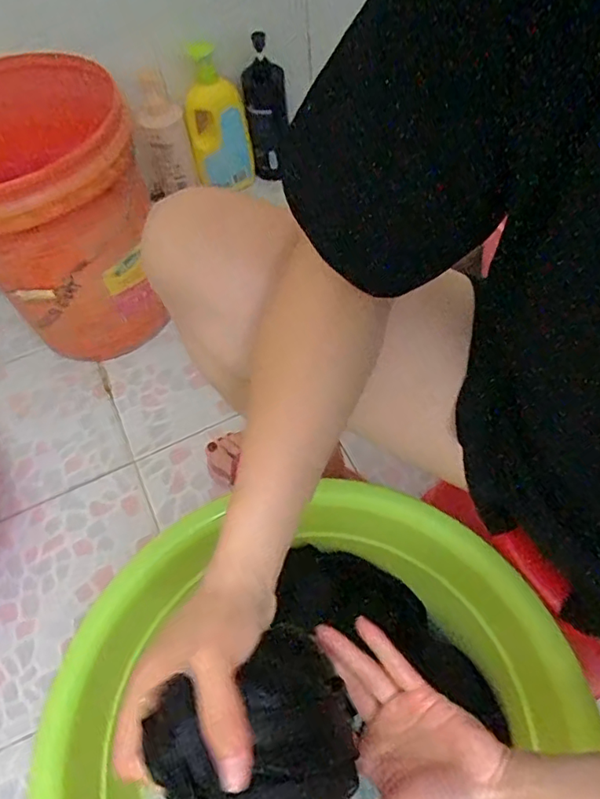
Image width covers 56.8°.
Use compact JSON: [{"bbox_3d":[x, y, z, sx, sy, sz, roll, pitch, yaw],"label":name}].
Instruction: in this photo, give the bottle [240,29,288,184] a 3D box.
[{"bbox_3d":[-0.063,-0.591,1.135,0.093,0.267,0.047,-34,61,-15],"label":"bottle"}]

